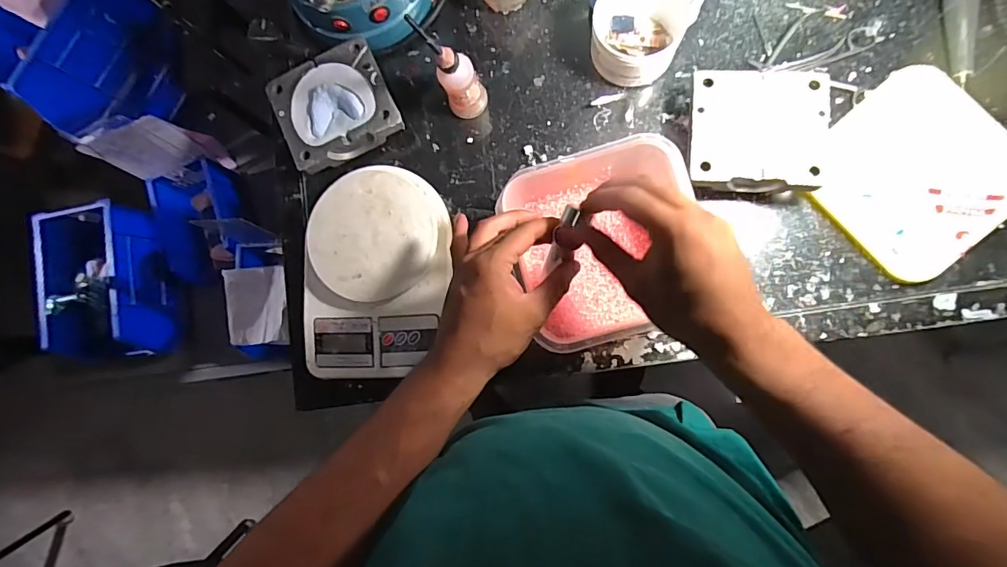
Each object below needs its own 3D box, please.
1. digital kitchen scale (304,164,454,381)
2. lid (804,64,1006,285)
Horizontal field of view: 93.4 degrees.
[{"bbox_3d":[-0.139,-0.010,0.524,0.156,0.046,0.227,2,85,7],"label":"digital kitchen scale"},{"bbox_3d":[0.419,-0.110,0.483,0.176,0.015,0.175,-42,82,1],"label":"lid"}]

